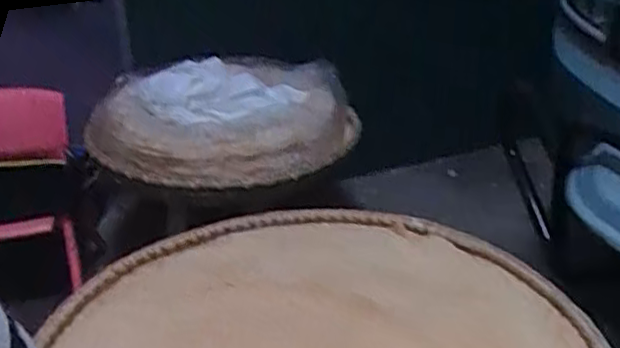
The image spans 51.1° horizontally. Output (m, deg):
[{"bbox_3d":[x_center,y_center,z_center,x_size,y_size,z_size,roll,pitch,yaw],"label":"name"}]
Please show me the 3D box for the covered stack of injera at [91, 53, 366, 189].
[{"bbox_3d":[-0.213,-0.177,1.672,0.694,0.178,0.678,-3,26,-1],"label":"covered stack of injera"}]

